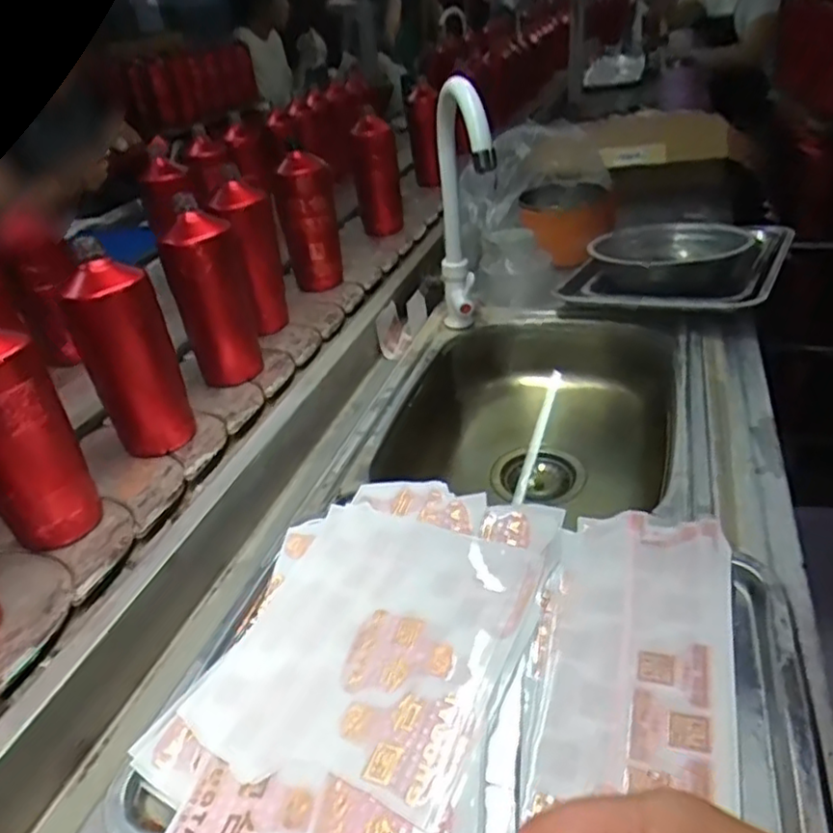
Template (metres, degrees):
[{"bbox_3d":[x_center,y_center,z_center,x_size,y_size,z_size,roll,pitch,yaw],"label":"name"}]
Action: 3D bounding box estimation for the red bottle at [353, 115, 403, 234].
[{"bbox_3d":[-0.067,-0.418,1.172,0.076,0.178,0.061,-7,33,-8],"label":"red bottle"}]

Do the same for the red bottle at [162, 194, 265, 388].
[{"bbox_3d":[-0.233,-0.141,0.767,0.074,0.198,0.067,-11,34,-6],"label":"red bottle"}]

